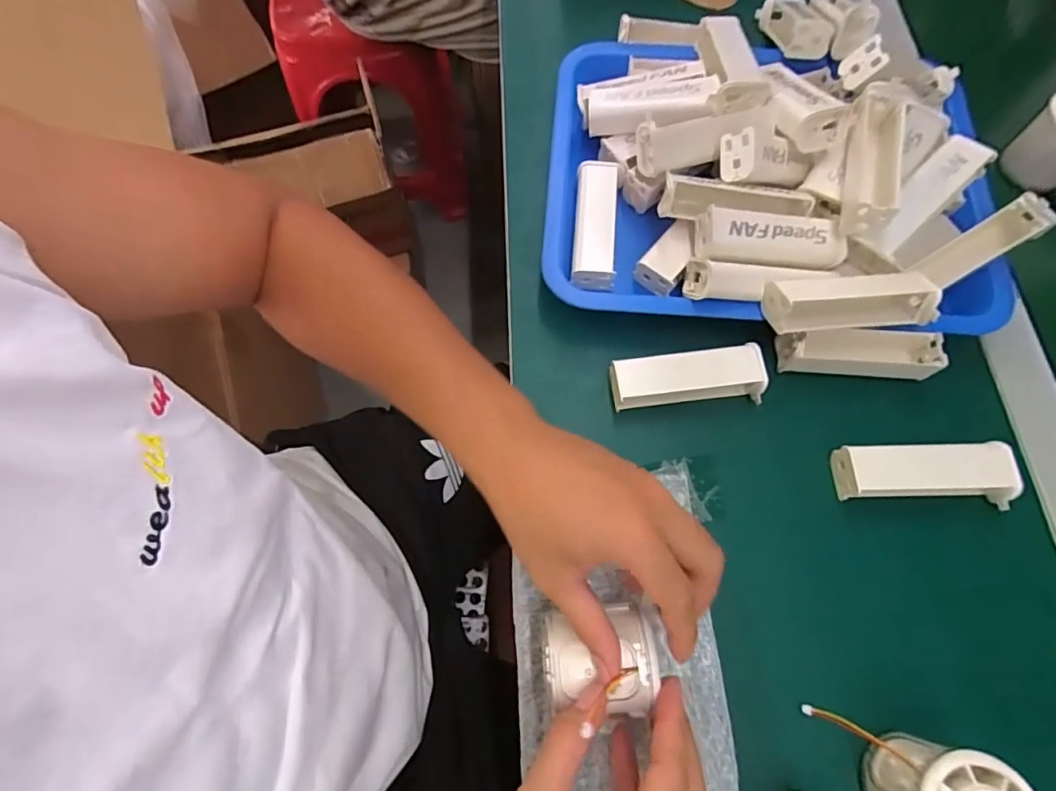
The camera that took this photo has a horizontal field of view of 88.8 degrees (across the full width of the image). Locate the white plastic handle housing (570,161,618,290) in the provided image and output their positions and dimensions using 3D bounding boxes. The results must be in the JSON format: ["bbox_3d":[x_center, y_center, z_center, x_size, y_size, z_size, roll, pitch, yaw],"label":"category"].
[{"bbox_3d":[0.052,-0.131,0.425,0.032,0.028,0.107,4,70,3],"label":"white plastic handle housing"}]

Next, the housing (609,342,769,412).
[{"bbox_3d":[0.111,-0.012,0.380,0.103,0.024,0.038,-3,70,1],"label":"housing"}]

